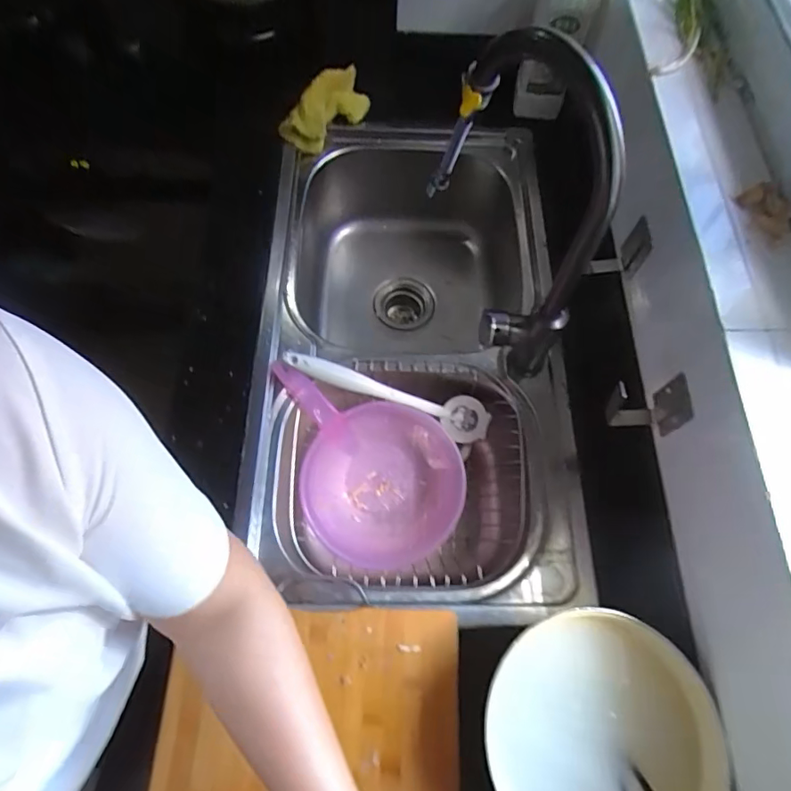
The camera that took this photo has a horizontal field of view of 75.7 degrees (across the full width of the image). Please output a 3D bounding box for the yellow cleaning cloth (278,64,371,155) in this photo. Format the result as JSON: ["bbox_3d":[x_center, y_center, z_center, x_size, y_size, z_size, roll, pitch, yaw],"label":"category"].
[{"bbox_3d":[-0.112,-0.485,0.872,0.089,0.084,0.186,29,68,10],"label":"yellow cleaning cloth"}]

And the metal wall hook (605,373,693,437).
[{"bbox_3d":[0.268,0.011,0.541,0.060,0.064,0.049,11,66,2],"label":"metal wall hook"}]

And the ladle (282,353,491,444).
[{"bbox_3d":[-0.007,-0.003,0.689,0.287,0.036,0.050,19,65,-16],"label":"ladle"}]

